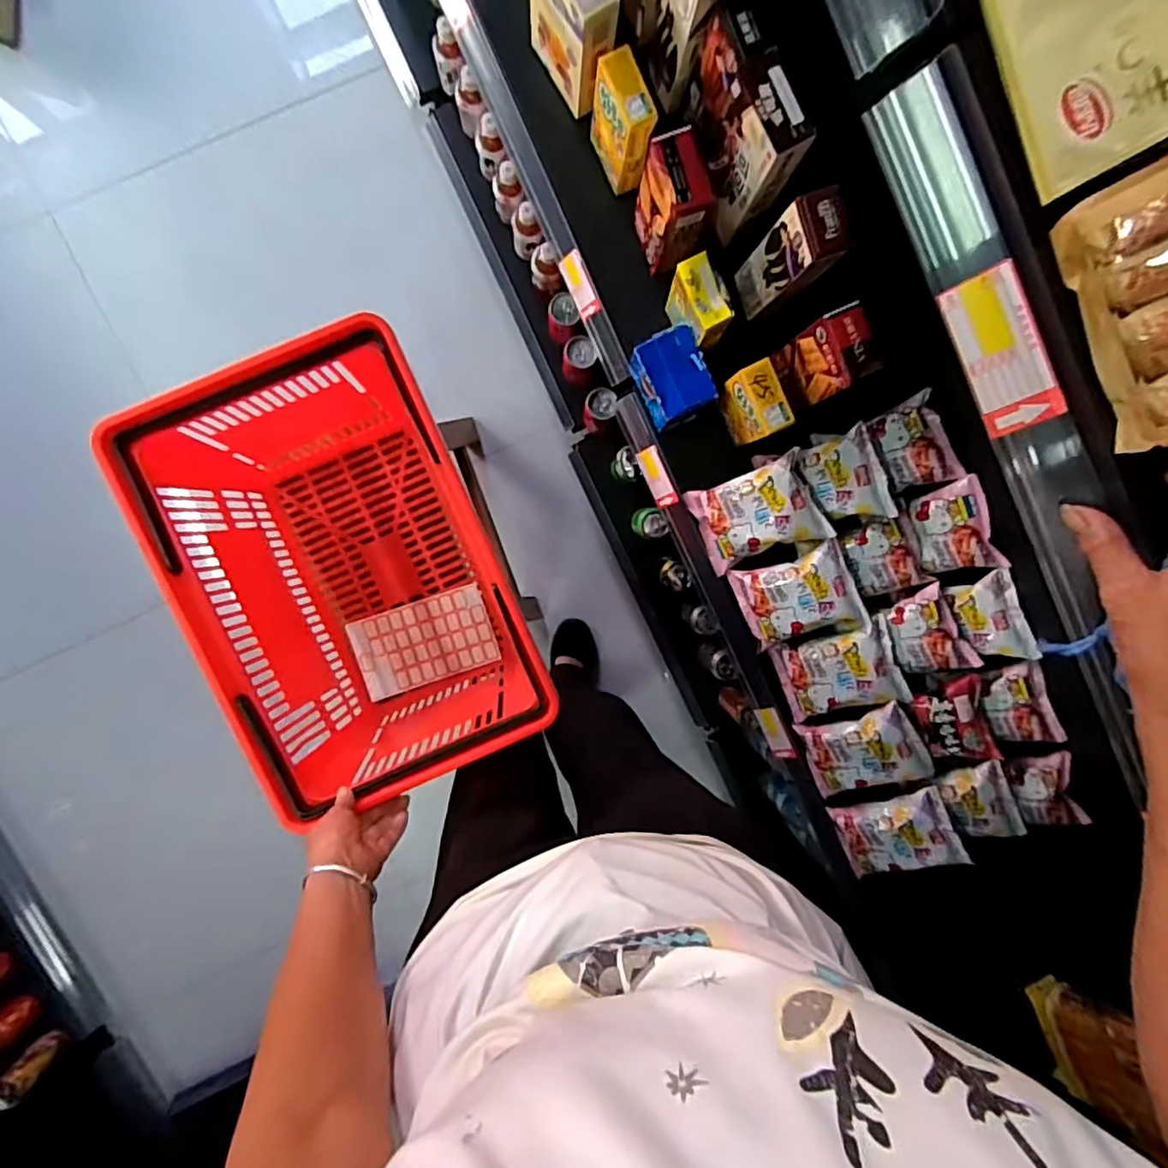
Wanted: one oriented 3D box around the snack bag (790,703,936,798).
[{"bbox_3d":[0.431,0.262,0.941,0.172,0.043,0.134,-22,92,27],"label":"snack bag"}]

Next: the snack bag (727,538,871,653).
[{"bbox_3d":[0.321,0.022,0.912,0.168,0.045,0.136,-18,95,25],"label":"snack bag"}]

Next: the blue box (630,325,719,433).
[{"bbox_3d":[0.125,-0.292,0.868,0.084,0.084,0.119,-25,96,-2],"label":"blue box"}]

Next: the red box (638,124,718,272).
[{"bbox_3d":[0.118,-0.503,0.811,0.069,0.183,0.101,-13,96,-3],"label":"red box"}]

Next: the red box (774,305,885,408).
[{"bbox_3d":[0.328,-0.307,0.838,0.062,0.171,0.098,-25,96,-2],"label":"red box"}]

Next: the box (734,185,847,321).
[{"bbox_3d":[0.267,-0.426,0.799,0.050,0.214,0.075,-25,96,-2],"label":"box"}]

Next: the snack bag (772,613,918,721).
[{"bbox_3d":[0.388,0.134,0.930,0.167,0.045,0.126,-19,94,26],"label":"snack bag"}]

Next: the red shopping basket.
[{"bbox_3d":[-0.265,-0.011,0.750,0.308,0.250,0.461,-24,96,-2],"label":"red shopping basket"}]

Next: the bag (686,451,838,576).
[{"bbox_3d":[0.256,-0.102,0.901,0.174,0.048,0.133,-20,94,29],"label":"bag"}]

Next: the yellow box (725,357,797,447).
[{"bbox_3d":[0.231,-0.245,0.839,0.047,0.121,0.099,-23,96,-2],"label":"yellow box"}]

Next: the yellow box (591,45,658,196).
[{"bbox_3d":[0.051,-0.613,0.819,0.045,0.147,0.115,-24,96,-2],"label":"yellow box"}]

